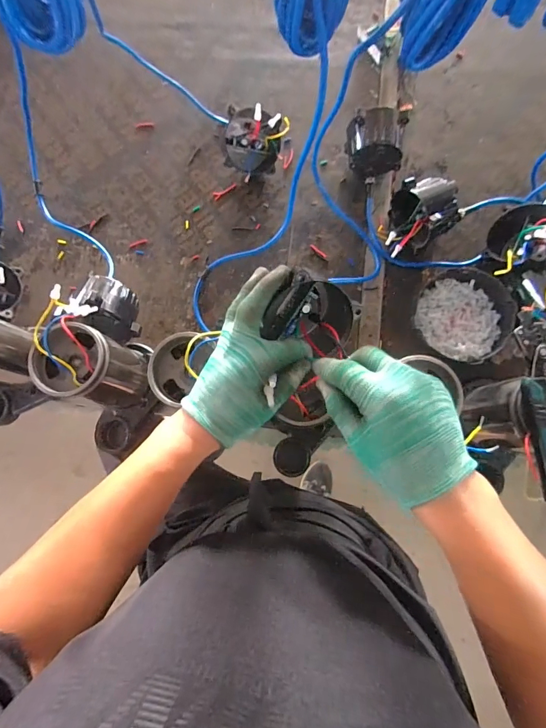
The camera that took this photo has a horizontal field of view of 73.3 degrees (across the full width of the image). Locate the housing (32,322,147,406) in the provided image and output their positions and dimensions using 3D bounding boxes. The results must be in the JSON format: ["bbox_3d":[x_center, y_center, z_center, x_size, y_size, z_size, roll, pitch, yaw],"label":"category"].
[{"bbox_3d":[-0.240,0.008,0.503,0.086,0.152,0.090,9,81,4],"label":"housing"}]

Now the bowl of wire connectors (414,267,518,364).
[{"bbox_3d":[0.297,-0.074,0.581,0.138,0.044,0.147,-1,81,4],"label":"bowl of wire connectors"}]

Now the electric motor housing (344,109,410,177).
[{"bbox_3d":[0.173,-0.369,0.623,0.095,0.087,0.076,2,81,4],"label":"electric motor housing"}]

